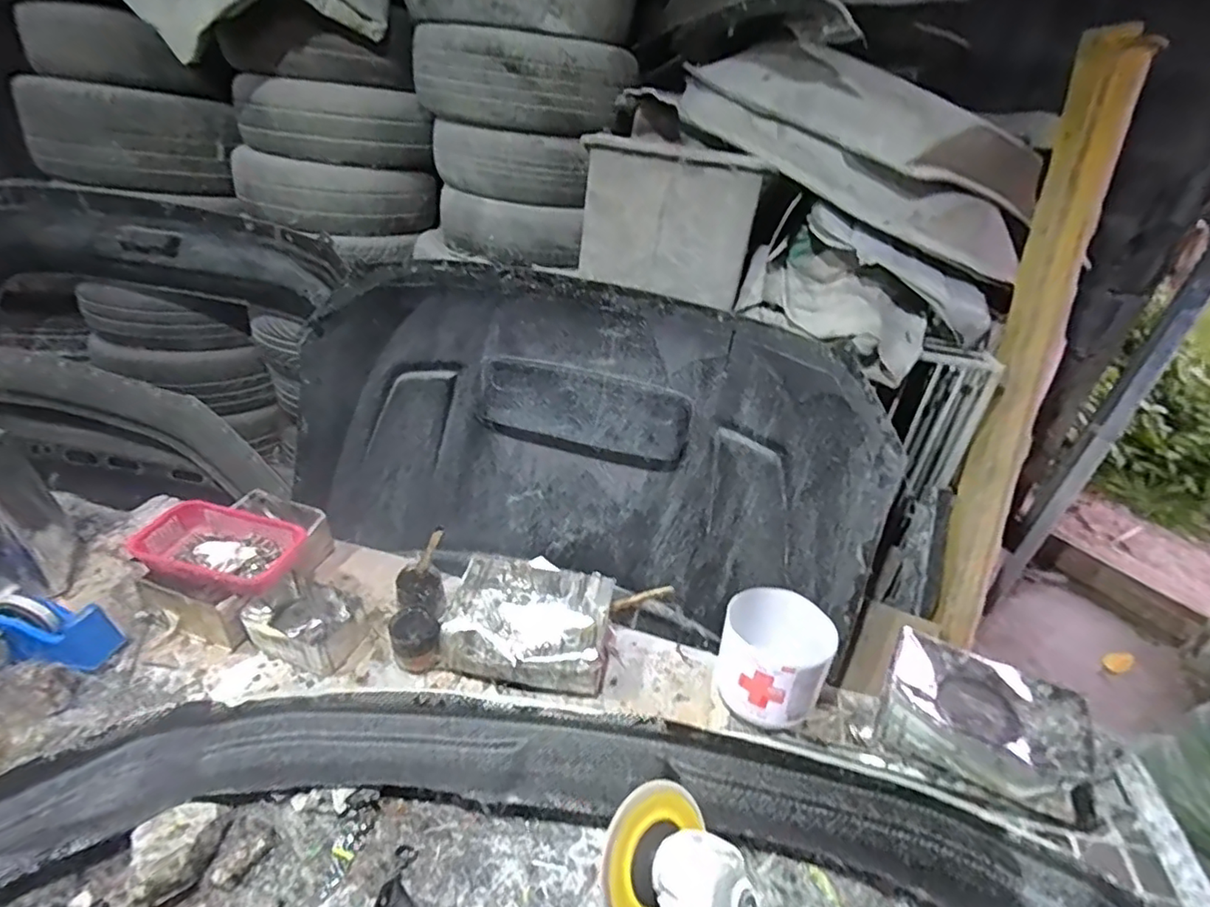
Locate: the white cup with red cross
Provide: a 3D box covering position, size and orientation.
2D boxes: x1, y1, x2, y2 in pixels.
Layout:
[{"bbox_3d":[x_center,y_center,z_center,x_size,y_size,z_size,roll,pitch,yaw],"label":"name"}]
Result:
[{"bbox_3d":[0.240,0.304,0.845,0.143,0.150,0.135,5,34,-3],"label":"white cup with red cross"}]

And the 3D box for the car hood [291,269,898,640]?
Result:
[{"bbox_3d":[-0.119,0.000,1.594,1.677,0.805,0.266,13,34,9],"label":"car hood"}]

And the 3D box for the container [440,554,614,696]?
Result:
[{"bbox_3d":[-0.115,0.266,0.896,0.245,0.099,0.161,10,34,4],"label":"container"}]

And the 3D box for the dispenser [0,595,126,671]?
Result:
[{"bbox_3d":[-0.841,0.271,0.871,0.170,0.068,0.087,23,34,-3],"label":"dispenser"}]

